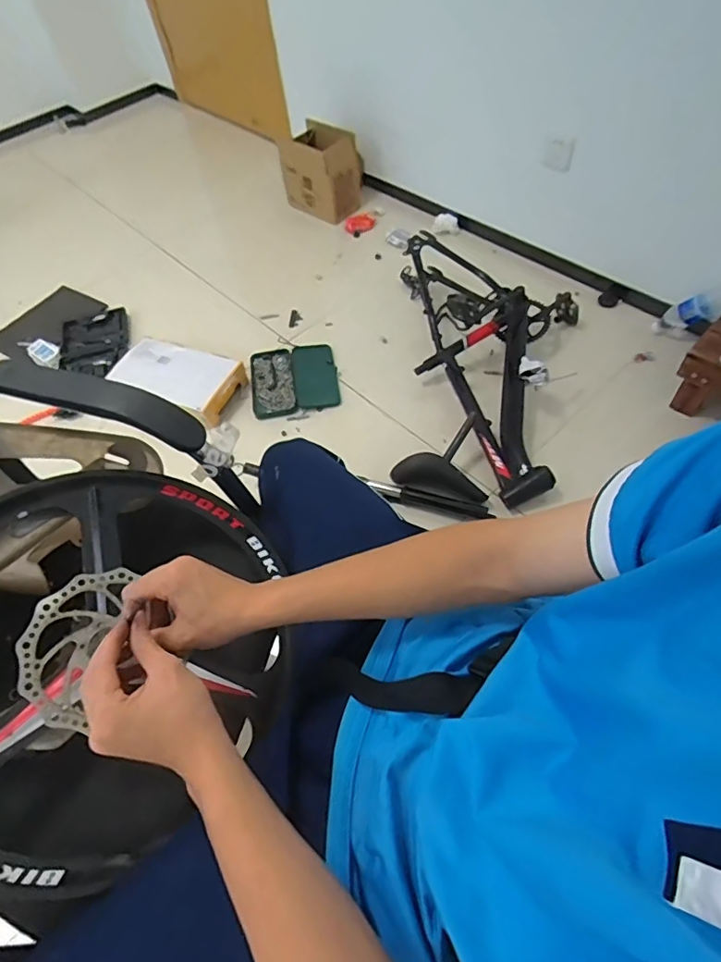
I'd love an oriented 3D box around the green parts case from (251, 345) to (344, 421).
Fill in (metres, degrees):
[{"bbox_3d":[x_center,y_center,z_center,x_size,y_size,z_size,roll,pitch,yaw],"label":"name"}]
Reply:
[{"bbox_3d":[-0.194,-0.299,1.511,0.245,0.041,0.257,-9,55,-2],"label":"green parts case"}]

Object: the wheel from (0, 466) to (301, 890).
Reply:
[{"bbox_3d":[-0.266,0.165,0.541,0.399,0.064,0.375,9,65,-20],"label":"wheel"}]

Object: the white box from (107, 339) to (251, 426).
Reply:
[{"bbox_3d":[-0.524,-0.298,1.470,0.379,0.090,0.218,23,60,20],"label":"white box"}]

